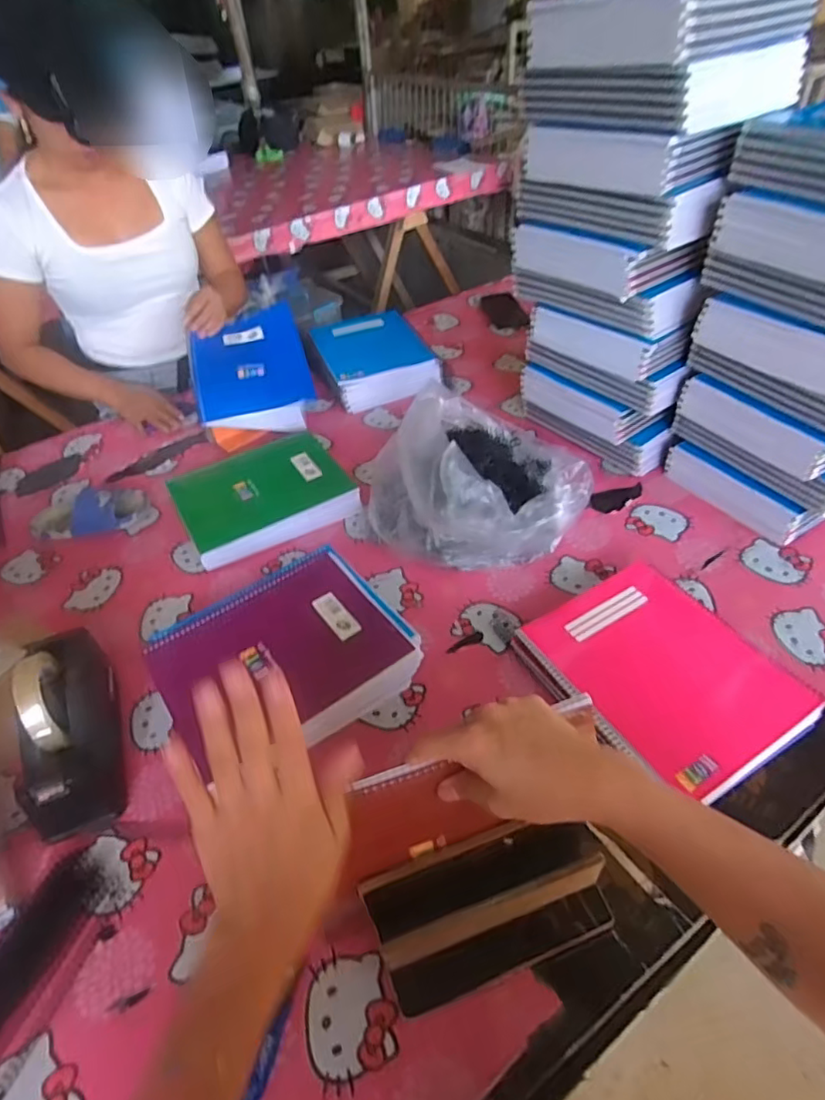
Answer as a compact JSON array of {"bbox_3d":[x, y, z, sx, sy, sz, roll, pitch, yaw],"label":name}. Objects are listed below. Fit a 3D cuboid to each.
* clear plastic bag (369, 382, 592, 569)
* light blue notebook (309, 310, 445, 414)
[{"bbox_3d":[0.082,-0.096,0.854,0.263,0.161,0.277,-29,48,-22],"label":"clear plastic bag"},{"bbox_3d":[-0.077,-0.385,1.219,0.221,0.075,0.278,-18,45,-12],"label":"light blue notebook"}]

